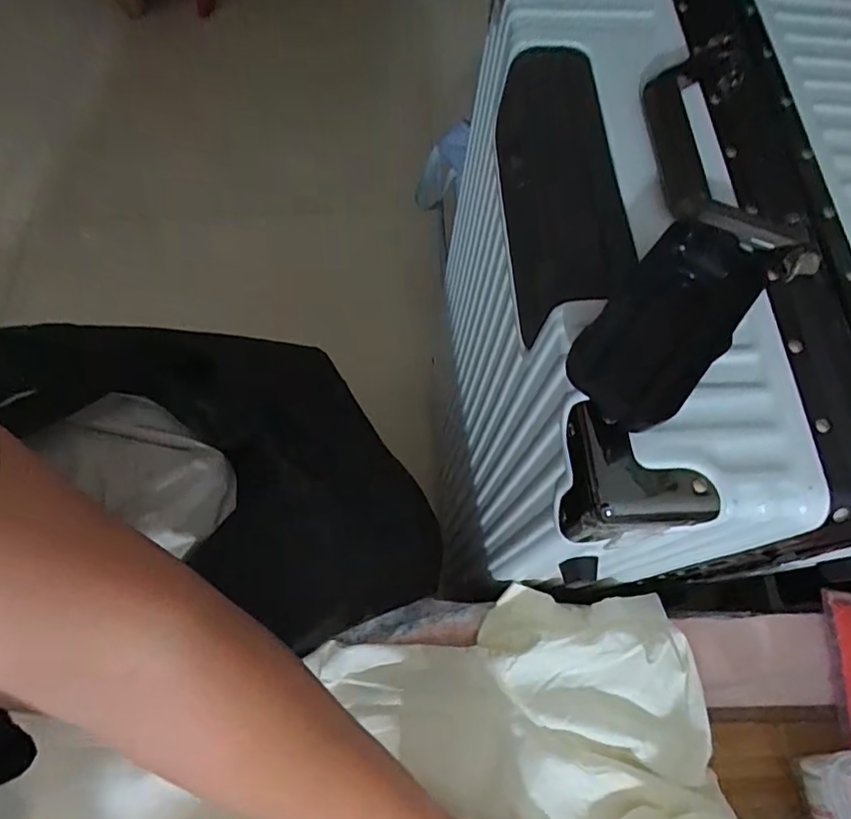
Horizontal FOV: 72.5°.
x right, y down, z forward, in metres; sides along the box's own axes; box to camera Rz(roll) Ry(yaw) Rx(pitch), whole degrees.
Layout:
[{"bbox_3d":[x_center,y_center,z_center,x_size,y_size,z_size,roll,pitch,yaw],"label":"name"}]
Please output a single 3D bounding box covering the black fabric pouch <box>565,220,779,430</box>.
[{"bbox_3d":[0.120,-0.045,0.277,0.054,0.027,0.118,39,70,16],"label":"black fabric pouch"}]

